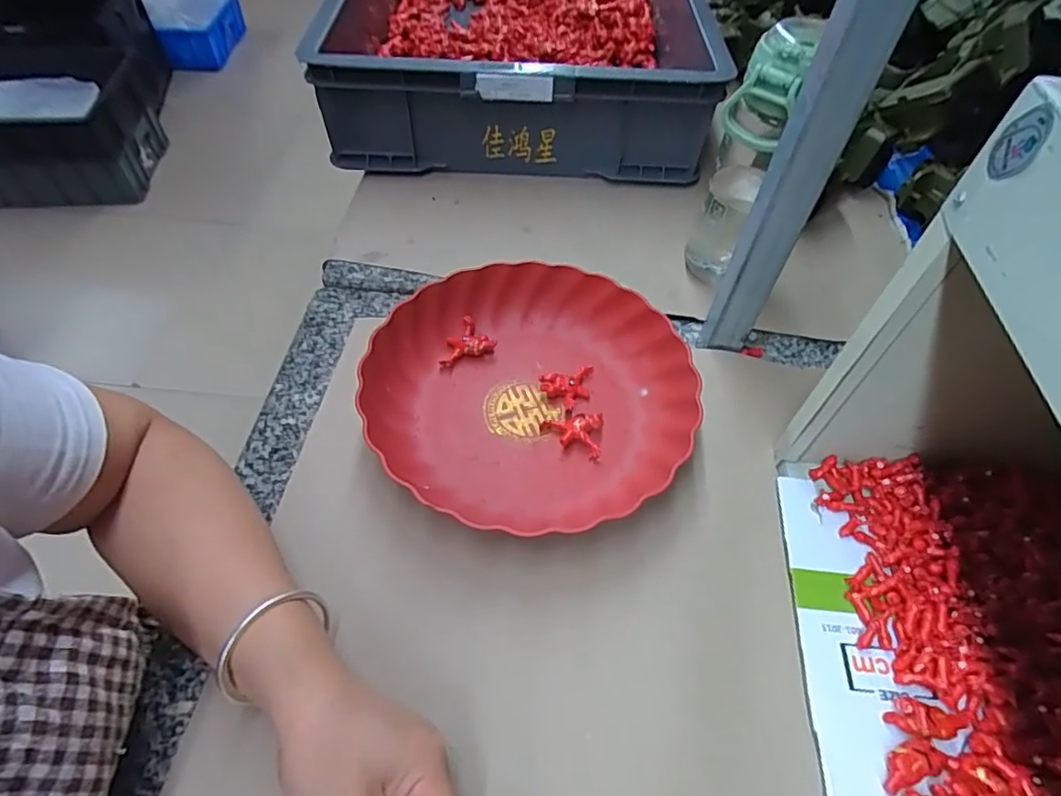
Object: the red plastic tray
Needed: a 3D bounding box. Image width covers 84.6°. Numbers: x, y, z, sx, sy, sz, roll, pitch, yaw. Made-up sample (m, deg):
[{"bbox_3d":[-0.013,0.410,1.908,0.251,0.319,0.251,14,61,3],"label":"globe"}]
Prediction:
[{"bbox_3d":[0.004,-0.007,0.445,0.233,0.045,0.230,34,60,21],"label":"red plastic tray"}]

